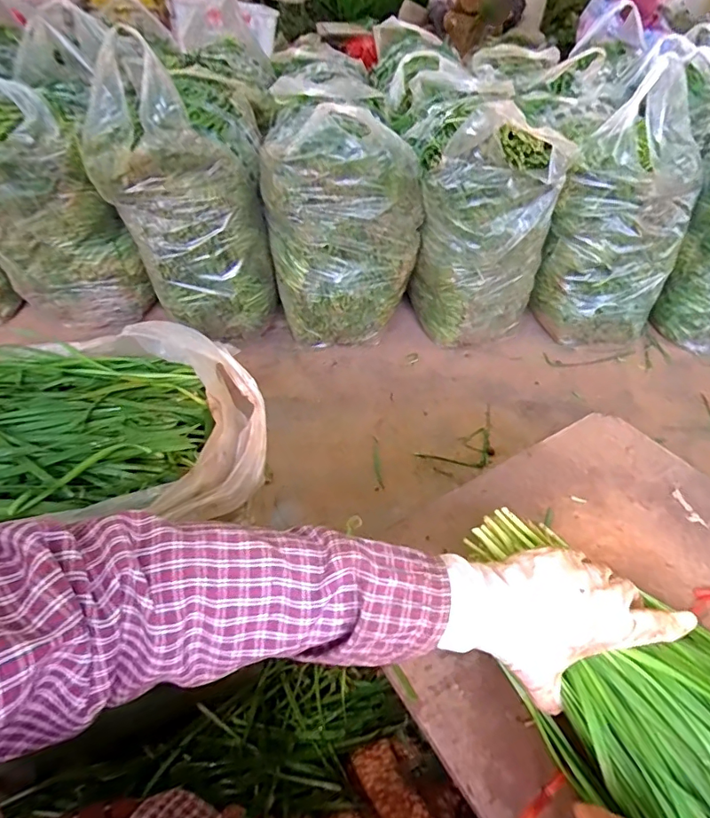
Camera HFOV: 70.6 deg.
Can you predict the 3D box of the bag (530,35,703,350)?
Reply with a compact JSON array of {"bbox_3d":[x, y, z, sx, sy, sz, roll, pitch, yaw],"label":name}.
[{"bbox_3d":[0.627,-0.423,1.184,0.271,0.578,0.214,27,50,22],"label":"bag"}]

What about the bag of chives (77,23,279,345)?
[{"bbox_3d":[-0.376,-0.441,1.128,0.236,0.624,0.241,0,40,29],"label":"bag of chives"}]

